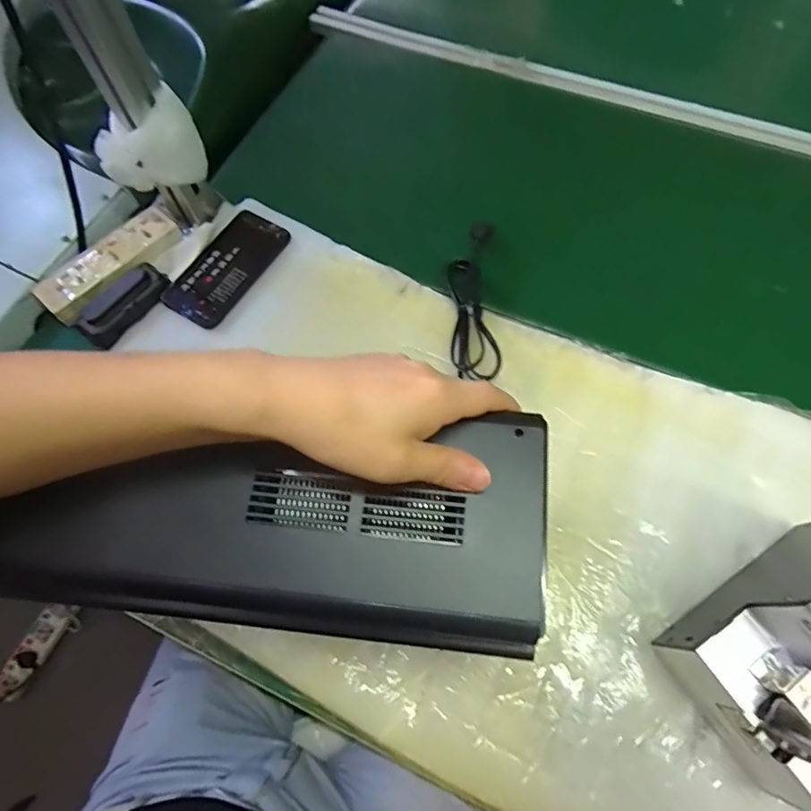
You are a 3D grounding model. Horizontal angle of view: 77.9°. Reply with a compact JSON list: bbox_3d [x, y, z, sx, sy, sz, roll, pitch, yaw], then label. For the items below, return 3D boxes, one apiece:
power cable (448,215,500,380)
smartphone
[{"bbox_3d":[0.076,-0.127,0.567,0.053,0.040,0.235,3,66,3],"label":"power cable"},{"bbox_3d":[-0.208,-0.165,0.588,0.075,0.013,0.156,30,70,13],"label":"smartphone"}]

